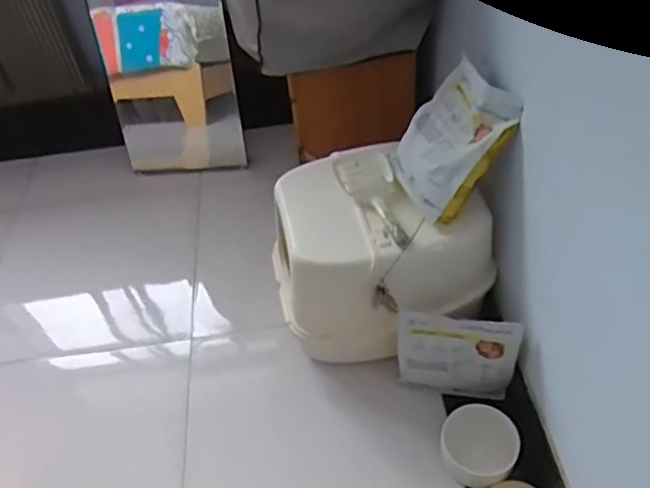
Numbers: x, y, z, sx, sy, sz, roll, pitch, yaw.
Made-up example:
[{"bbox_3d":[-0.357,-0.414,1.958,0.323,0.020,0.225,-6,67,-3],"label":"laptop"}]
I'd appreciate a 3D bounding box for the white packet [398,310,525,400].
[{"bbox_3d":[0.291,0.255,1.358,0.252,0.267,0.055,5,49,11],"label":"white packet"}]

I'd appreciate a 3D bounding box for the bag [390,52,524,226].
[{"bbox_3d":[0.265,-0.225,1.310,0.067,0.296,0.249,15,31,-37],"label":"bag"}]

